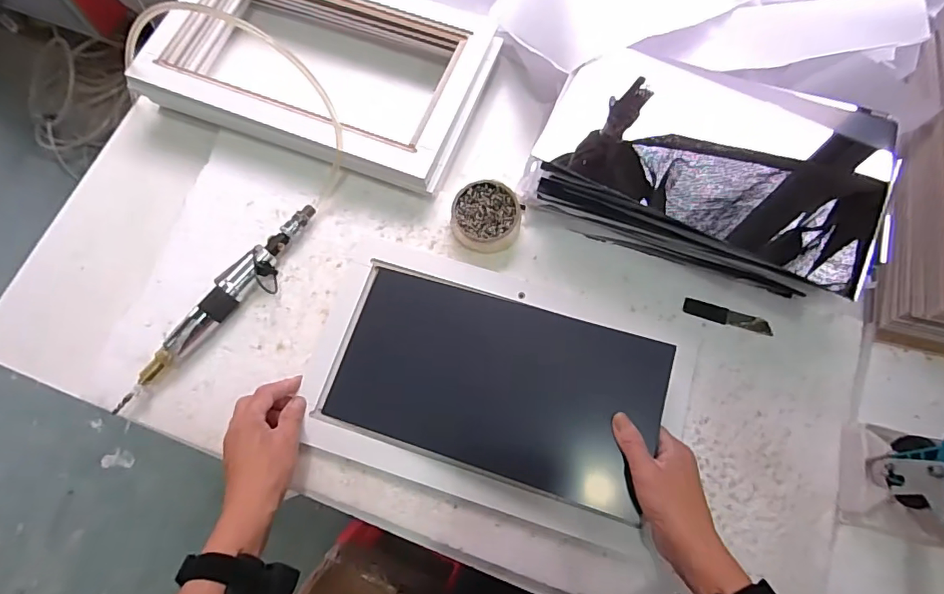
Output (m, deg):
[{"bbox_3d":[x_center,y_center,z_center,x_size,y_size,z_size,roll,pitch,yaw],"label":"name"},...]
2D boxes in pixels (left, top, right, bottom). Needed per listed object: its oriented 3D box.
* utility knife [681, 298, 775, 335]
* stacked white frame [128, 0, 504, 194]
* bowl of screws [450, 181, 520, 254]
[{"bbox_3d":[0.307,0.024,0.603,0.102,0.005,0.020,16,73,6],"label":"utility knife"},{"bbox_3d":[-0.200,-0.319,0.683,0.420,0.066,0.281,21,73,7],"label":"stacked white frame"},{"bbox_3d":[0.018,-0.101,0.629,0.084,0.034,0.080,0,72,1],"label":"bowl of screws"}]

